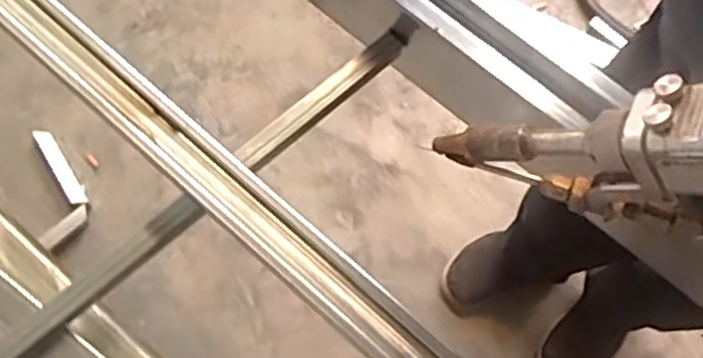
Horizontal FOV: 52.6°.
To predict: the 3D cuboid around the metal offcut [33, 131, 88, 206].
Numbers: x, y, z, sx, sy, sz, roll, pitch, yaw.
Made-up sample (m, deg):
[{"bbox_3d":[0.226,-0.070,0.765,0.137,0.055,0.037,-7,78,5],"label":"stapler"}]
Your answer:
[{"bbox_3d":[-0.550,-0.022,1.342,0.036,0.016,0.161,-30,84,-18],"label":"metal offcut"}]

